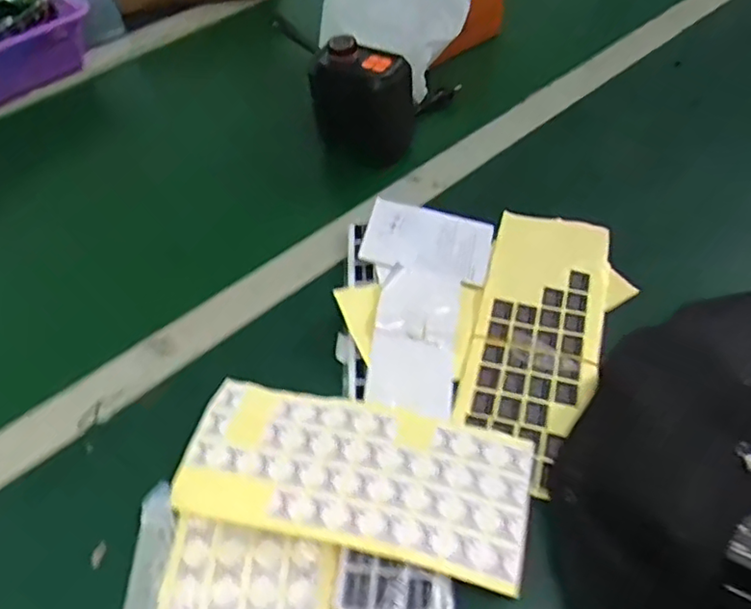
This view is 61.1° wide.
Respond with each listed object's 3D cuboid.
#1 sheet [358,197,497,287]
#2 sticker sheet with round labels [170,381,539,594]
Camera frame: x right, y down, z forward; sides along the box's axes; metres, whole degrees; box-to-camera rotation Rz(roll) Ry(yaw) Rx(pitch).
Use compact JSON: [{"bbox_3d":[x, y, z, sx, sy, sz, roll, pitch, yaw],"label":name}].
[{"bbox_3d":[0.040,-0.052,0.502,0.099,0.016,0.072,11,52,13],"label":"sheet"},{"bbox_3d":[-0.013,0.099,0.385,0.206,0.013,0.091,10,53,13],"label":"sticker sheet with round labels"}]

